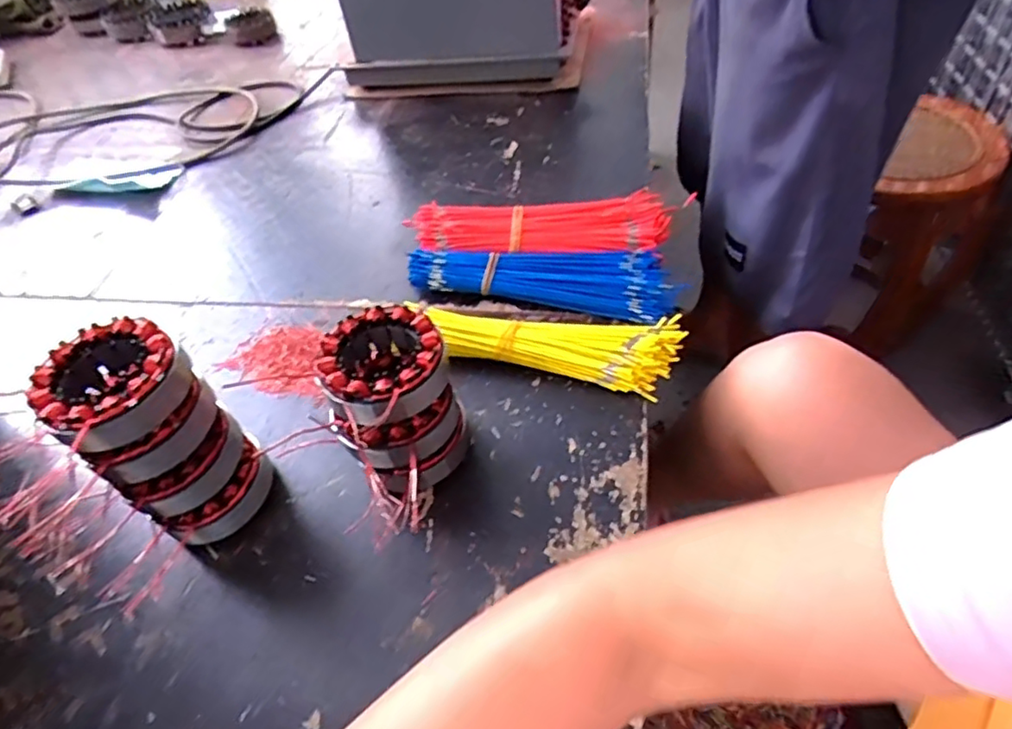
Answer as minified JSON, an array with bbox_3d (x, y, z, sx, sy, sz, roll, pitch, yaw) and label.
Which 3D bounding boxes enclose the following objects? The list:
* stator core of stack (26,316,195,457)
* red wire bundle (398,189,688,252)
[{"bbox_3d":[-0.248,0.014,0.396,0.078,0.043,0.081,-3,48,3],"label":"stator core of stack"},{"bbox_3d":[0.036,-0.134,0.629,0.267,0.034,0.078,-3,48,6],"label":"red wire bundle"}]

